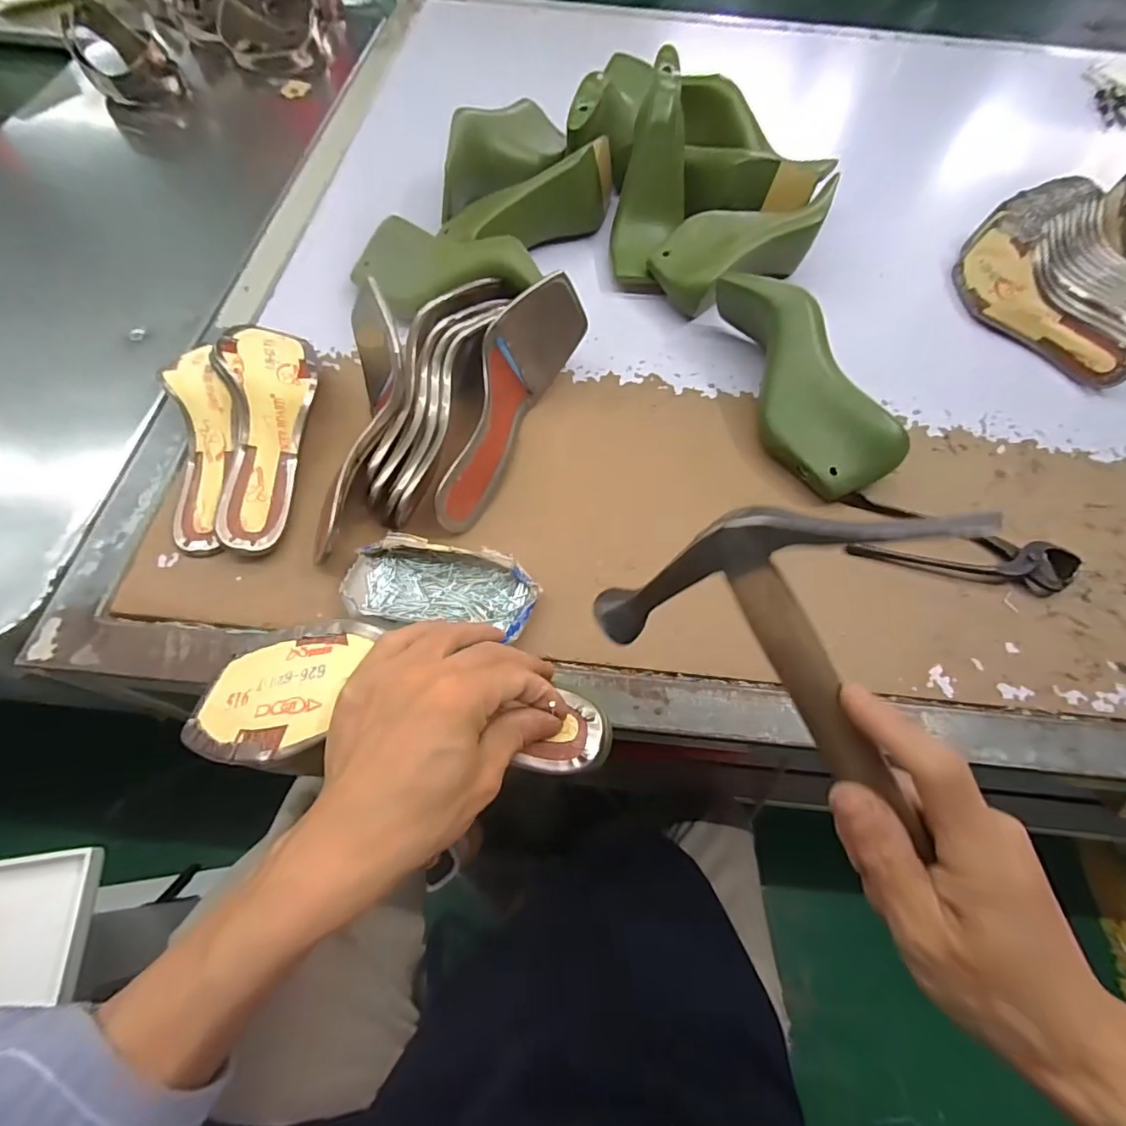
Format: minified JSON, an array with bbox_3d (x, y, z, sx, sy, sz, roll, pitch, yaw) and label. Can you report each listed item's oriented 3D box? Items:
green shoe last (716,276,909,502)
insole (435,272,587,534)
[{"bbox_3d":[0.202,-0.161,0.479,0.082,0.074,0.227,-24,66,-14],"label":"green shoe last"},{"bbox_3d":[-0.054,-0.132,0.448,0.058,0.091,0.221,25,64,10],"label":"insole"}]

